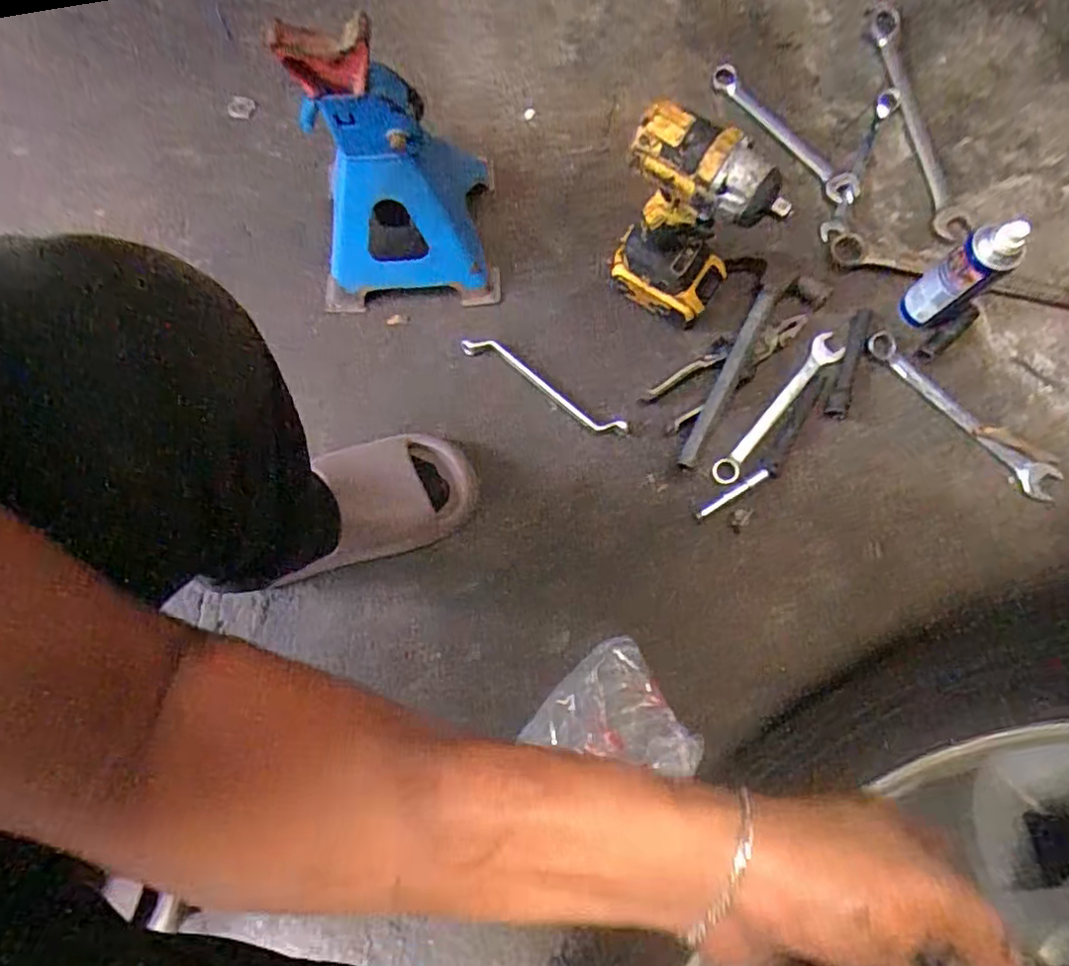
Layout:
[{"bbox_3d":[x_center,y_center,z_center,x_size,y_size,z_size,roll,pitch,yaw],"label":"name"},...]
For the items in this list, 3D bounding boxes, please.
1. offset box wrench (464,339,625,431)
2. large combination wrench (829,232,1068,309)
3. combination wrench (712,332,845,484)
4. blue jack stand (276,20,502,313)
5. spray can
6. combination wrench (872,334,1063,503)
[{"bbox_3d":[0.009,-0.110,0.723,0.207,0.018,0.023,31,80,7],"label":"offset box wrench"},{"bbox_3d":[0.525,-0.235,0.744,0.365,0.015,0.063,12,79,4],"label":"large combination wrench"},{"bbox_3d":[0.272,-0.083,0.719,0.033,0.012,0.217,40,81,8],"label":"combination wrench"},{"bbox_3d":[-0.143,-0.313,0.639,0.194,0.276,0.163,-1,78,1],"label":"blue jack stand"},{"bbox_3d":[0.438,-0.213,0.667,0.050,0.162,0.047,0,78,1],"label":"spray can"},{"bbox_3d":[0.475,-0.078,0.721,0.251,0.009,0.044,43,82,9],"label":"combination wrench"}]

